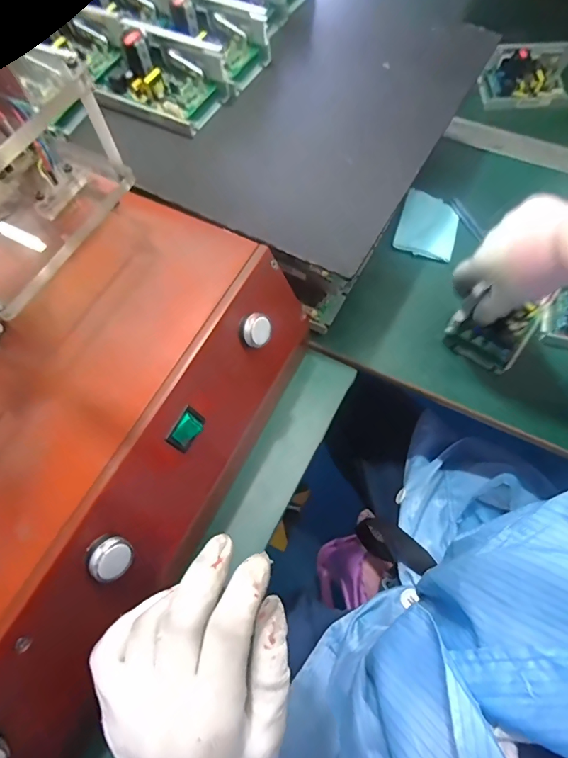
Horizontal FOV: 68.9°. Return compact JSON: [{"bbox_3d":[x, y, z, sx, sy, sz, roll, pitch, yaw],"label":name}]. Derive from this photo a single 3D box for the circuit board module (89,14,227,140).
[{"bbox_3d":[-0.135,-0.332,0.452,0.125,0.059,0.090,28,71,13],"label":"circuit board module"}]

